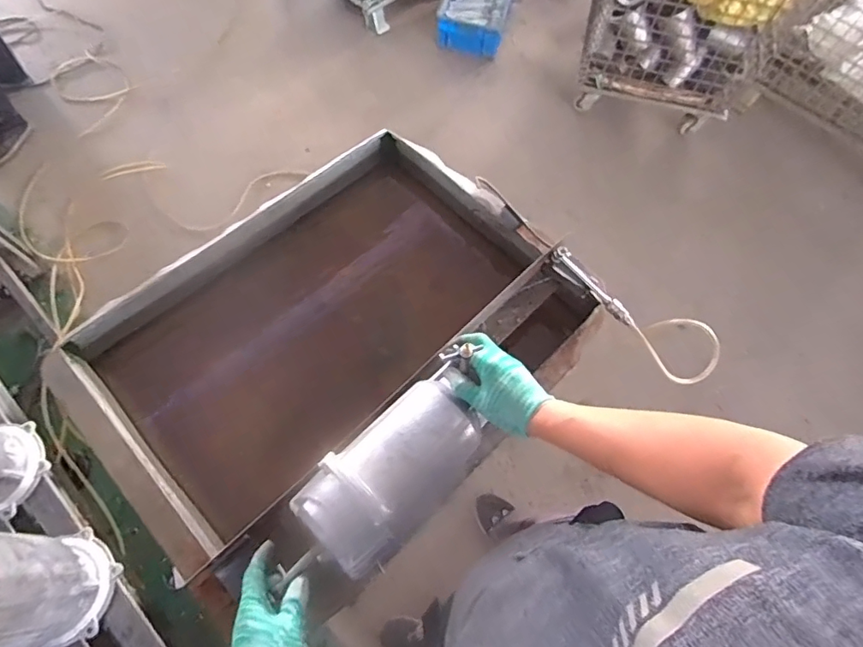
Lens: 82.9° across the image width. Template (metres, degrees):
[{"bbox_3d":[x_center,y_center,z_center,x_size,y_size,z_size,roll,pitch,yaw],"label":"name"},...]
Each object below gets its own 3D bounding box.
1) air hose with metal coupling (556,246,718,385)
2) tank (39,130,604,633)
[{"bbox_3d":[0.355,-0.015,0.857,0.352,0.058,0.124,31,66,-10],"label":"air hose with metal coupling"},{"bbox_3d":[-0.155,0.034,0.879,0.751,0.229,0.548,-41,73,-18],"label":"tank"}]

